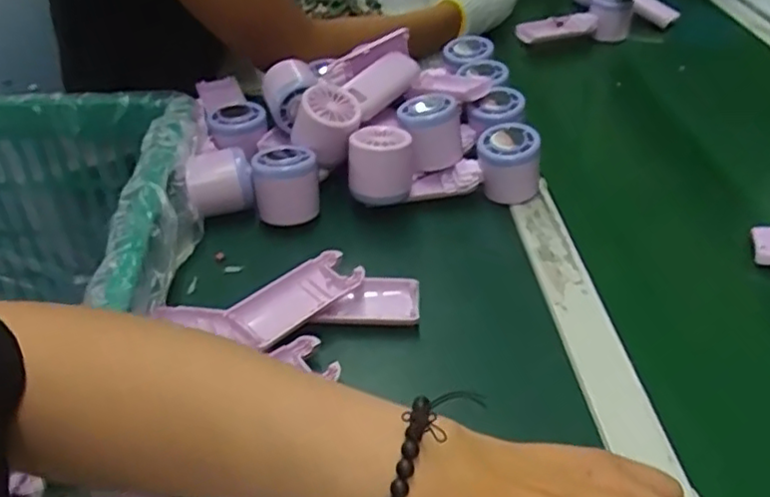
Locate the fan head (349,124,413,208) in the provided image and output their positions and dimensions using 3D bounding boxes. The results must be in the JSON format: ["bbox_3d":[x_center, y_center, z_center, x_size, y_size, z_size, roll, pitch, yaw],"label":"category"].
[{"bbox_3d":[-0.004,-0.071,0.578,0.056,0.066,0.051,1,41,-1],"label":"fan head"}]

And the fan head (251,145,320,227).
[{"bbox_3d":[-0.087,-0.057,0.573,0.055,0.054,0.052,-8,42,-11],"label":"fan head"}]

